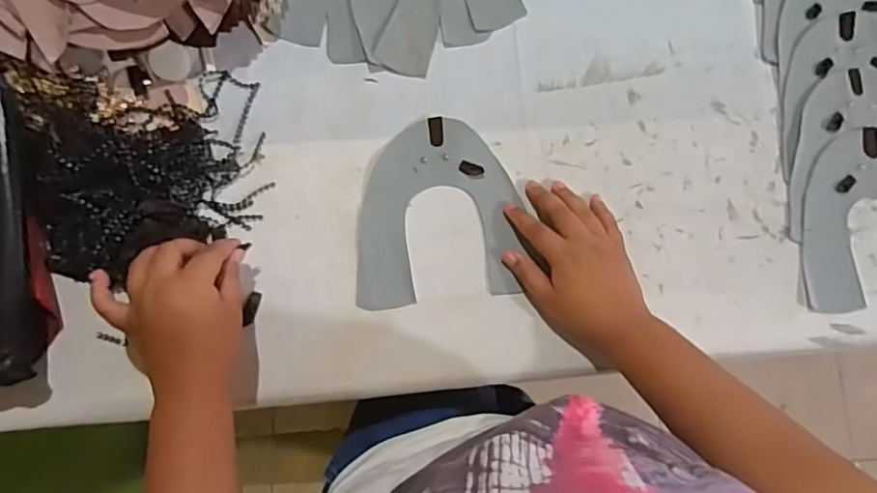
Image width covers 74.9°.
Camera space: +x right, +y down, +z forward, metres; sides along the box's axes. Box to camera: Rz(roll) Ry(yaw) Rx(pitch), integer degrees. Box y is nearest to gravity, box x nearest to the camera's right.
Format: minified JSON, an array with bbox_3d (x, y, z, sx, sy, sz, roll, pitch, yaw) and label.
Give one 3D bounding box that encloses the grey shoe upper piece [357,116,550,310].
[{"bbox_3d":[0.000,-0.033,0.502,0.145,0.010,0.160,-6,77,-2],"label":"grey shoe upper piece"}]

